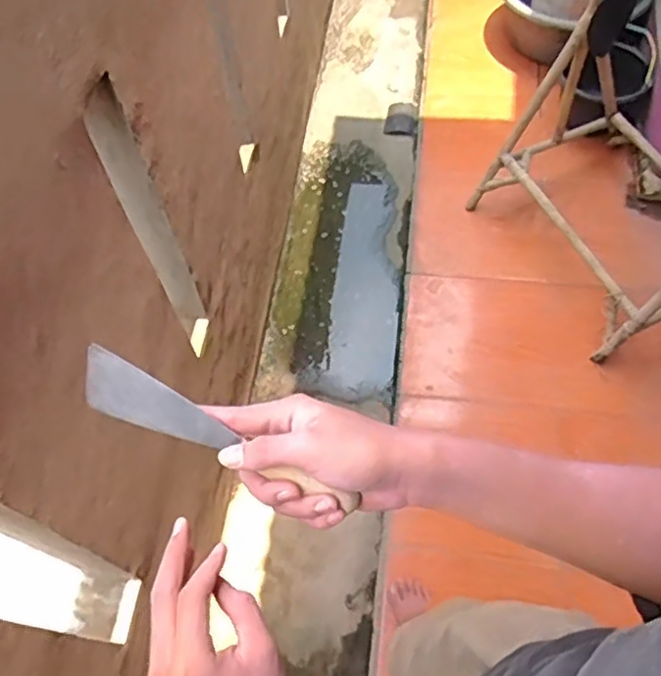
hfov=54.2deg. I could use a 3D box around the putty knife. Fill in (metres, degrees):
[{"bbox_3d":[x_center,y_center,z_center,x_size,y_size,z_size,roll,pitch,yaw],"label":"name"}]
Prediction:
[{"bbox_3d":[-0.077,0.070,0.446,0.204,0.052,0.024,26,64,1],"label":"putty knife"}]

